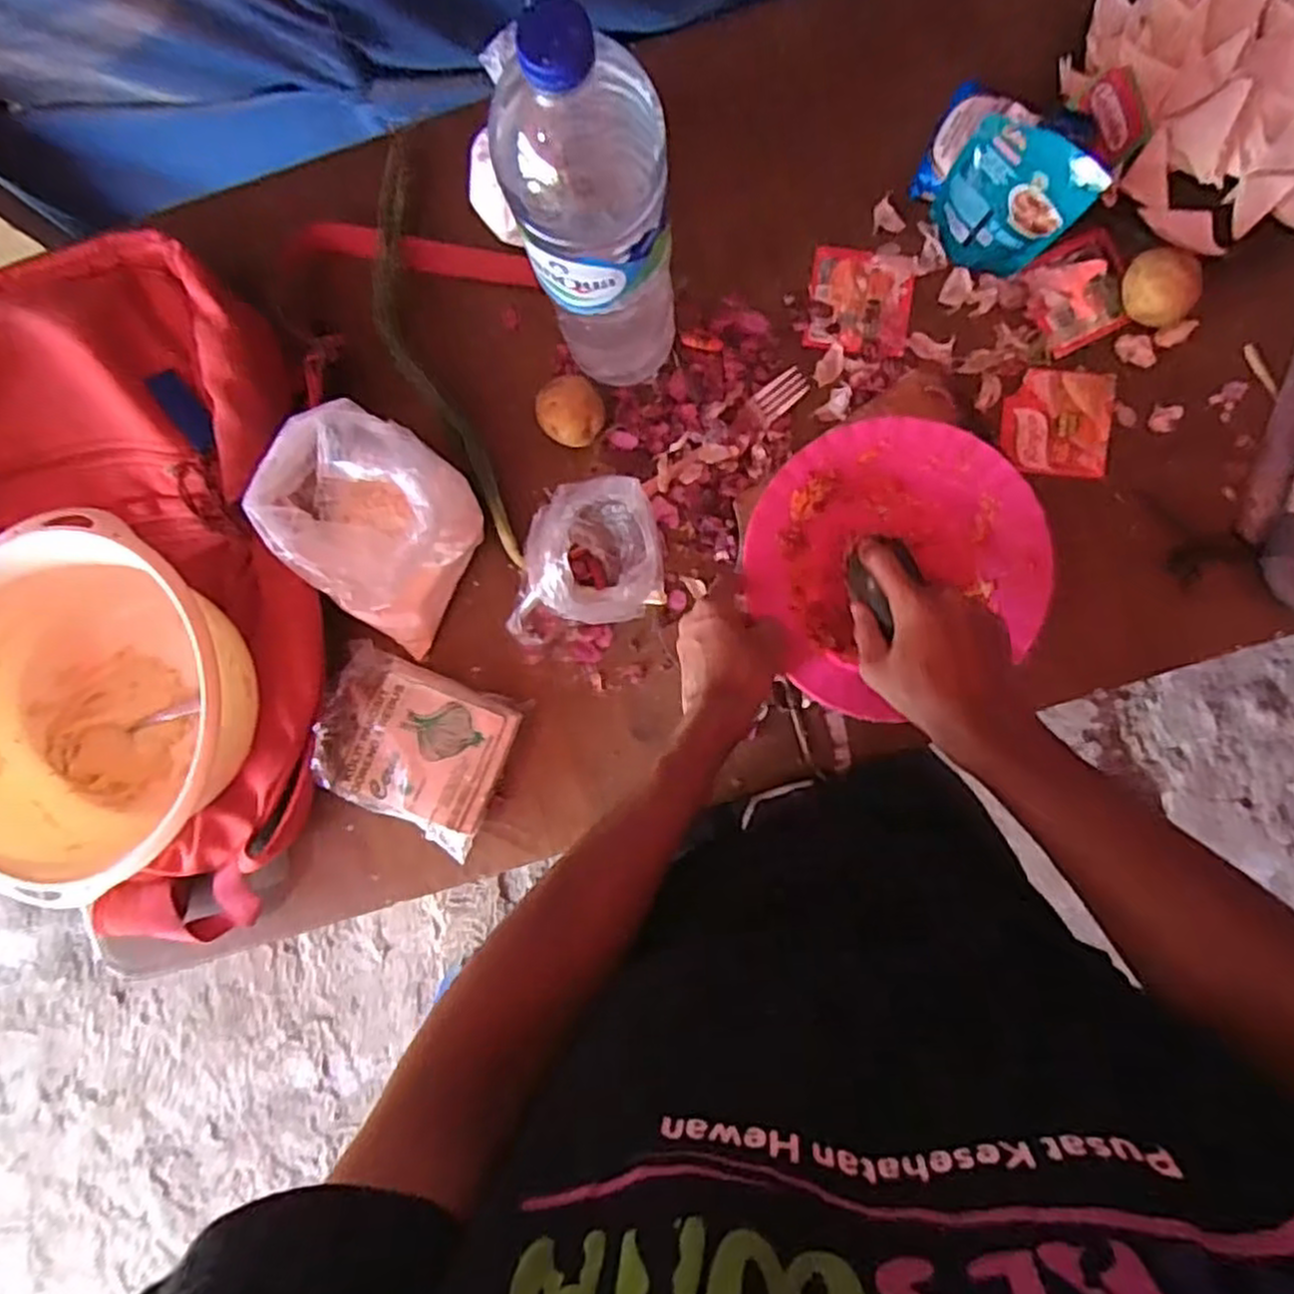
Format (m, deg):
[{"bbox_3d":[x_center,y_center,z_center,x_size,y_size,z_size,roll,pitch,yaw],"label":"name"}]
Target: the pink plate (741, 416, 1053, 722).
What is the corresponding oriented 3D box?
[{"bbox_3d":[0.182,-0.066,0.584,0.206,0.034,0.201,0,89,2],"label":"pink plate"}]

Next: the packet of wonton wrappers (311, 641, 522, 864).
[{"bbox_3d":[-0.186,0.082,0.598,0.142,0.049,0.129,22,90,2],"label":"packet of wonton wrappers"}]

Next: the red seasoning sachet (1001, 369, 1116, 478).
[{"bbox_3d":[0.315,-0.173,0.593,0.077,0.010,0.079,5,89,2],"label":"red seasoning sachet"}]

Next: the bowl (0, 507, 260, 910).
[{"bbox_3d":[-0.395,0.040,0.557,0.237,0.126,0.235,0,89,2],"label":"bowl"}]

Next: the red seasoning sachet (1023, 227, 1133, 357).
[{"bbox_3d":[0.331,-0.272,0.593,0.076,0.012,0.079,-24,88,2],"label":"red seasoning sachet"}]

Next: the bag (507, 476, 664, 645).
[{"bbox_3d":[-0.049,-0.062,0.566,0.117,0.101,0.105,-7,89,2],"label":"bag"}]

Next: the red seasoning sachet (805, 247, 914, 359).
[{"bbox_3d":[0.166,-0.269,0.606,0.077,0.005,0.077,8,90,2],"label":"red seasoning sachet"}]

